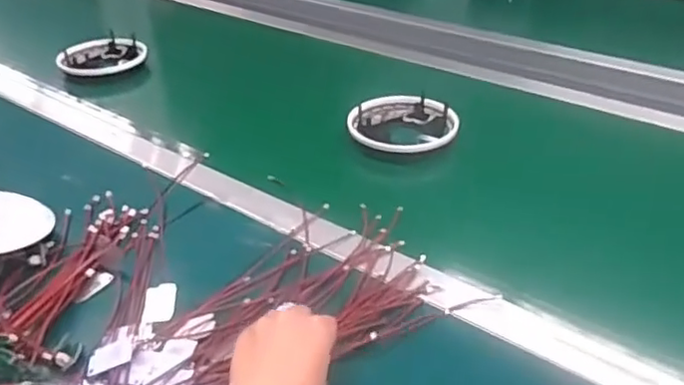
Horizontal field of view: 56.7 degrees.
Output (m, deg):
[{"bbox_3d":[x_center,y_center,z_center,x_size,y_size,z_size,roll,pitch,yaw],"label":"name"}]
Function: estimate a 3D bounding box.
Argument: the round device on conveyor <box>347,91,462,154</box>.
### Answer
[{"bbox_3d":[0.081,-0.088,0.790,0.124,0.031,0.130,-1,34,1],"label":"round device on conveyor"}]

